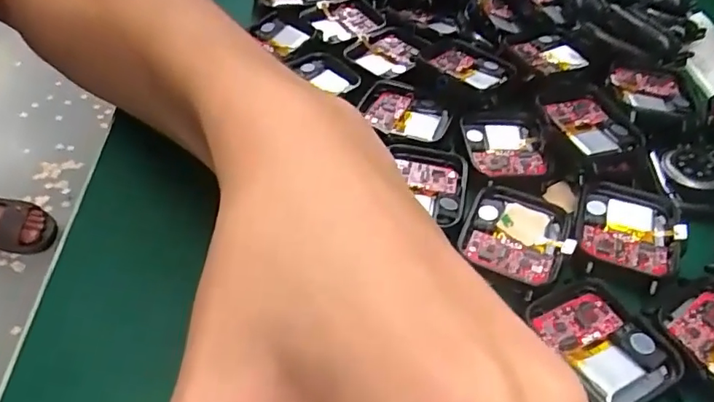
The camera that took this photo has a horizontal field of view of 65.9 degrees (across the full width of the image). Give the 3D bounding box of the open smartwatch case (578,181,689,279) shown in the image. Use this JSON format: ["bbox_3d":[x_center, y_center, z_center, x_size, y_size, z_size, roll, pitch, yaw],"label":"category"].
[{"bbox_3d":[0.104,0.010,0.210,0.037,0.007,0.042,18,48,12],"label":"open smartwatch case"}]

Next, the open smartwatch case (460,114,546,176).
[{"bbox_3d":[0.065,-0.024,0.241,0.033,0.007,0.036,-4,47,-9],"label":"open smartwatch case"}]

